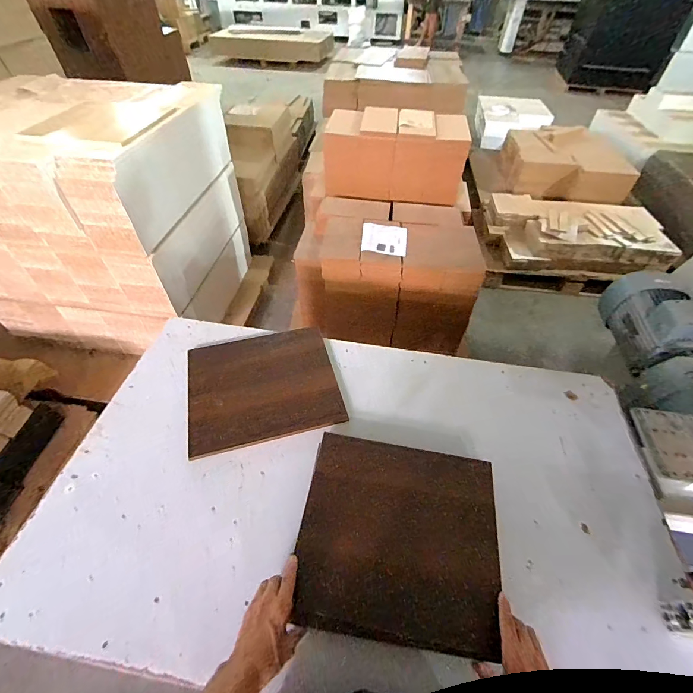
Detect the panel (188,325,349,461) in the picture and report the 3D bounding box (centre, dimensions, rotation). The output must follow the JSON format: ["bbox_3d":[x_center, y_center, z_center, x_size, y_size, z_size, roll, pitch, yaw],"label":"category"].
[{"bbox_3d":[-0.204,0.088,0.851,0.341,0.020,0.306,-11,51,-11],"label":"panel"}]

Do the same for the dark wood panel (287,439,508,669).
[{"bbox_3d":[0.095,0.324,0.611,0.334,0.029,0.302,6,55,7],"label":"dark wood panel"}]

